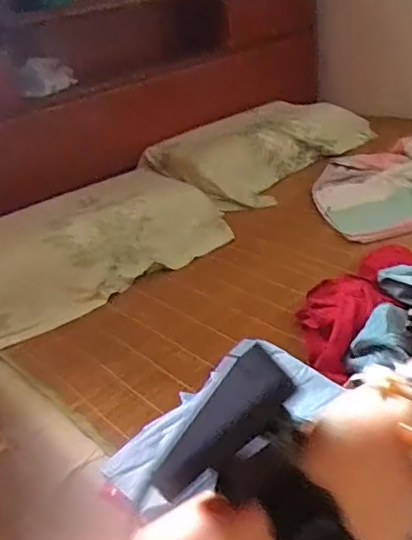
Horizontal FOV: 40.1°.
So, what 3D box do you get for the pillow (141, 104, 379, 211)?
[{"bbox_3d":[0.131,-0.325,1.496,0.394,0.125,0.558,19,38,38],"label":"pillow"}]

